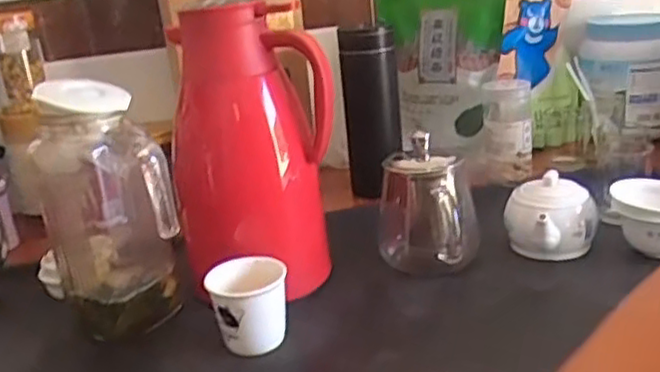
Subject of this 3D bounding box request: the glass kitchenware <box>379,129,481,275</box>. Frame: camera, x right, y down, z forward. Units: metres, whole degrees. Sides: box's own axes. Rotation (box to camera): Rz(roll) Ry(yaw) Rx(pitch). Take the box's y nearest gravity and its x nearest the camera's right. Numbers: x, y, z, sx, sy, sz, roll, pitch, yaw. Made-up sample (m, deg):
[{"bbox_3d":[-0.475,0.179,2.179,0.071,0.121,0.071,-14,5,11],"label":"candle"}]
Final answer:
[{"bbox_3d":[0.087,0.016,0.623,0.088,0.106,0.101,-4,19,6],"label":"glass kitchenware"}]

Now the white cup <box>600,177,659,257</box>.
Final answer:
[{"bbox_3d":[0.277,0.029,0.596,0.077,0.051,0.077,-5,19,2],"label":"white cup"}]

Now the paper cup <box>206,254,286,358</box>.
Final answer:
[{"bbox_3d":[-0.063,0.092,0.550,0.059,0.062,0.054,-5,19,2],"label":"paper cup"}]

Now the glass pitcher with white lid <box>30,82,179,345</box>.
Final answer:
[{"bbox_3d":[-0.185,0.016,0.577,0.095,0.198,0.111,-13,20,-19],"label":"glass pitcher with white lid"}]

